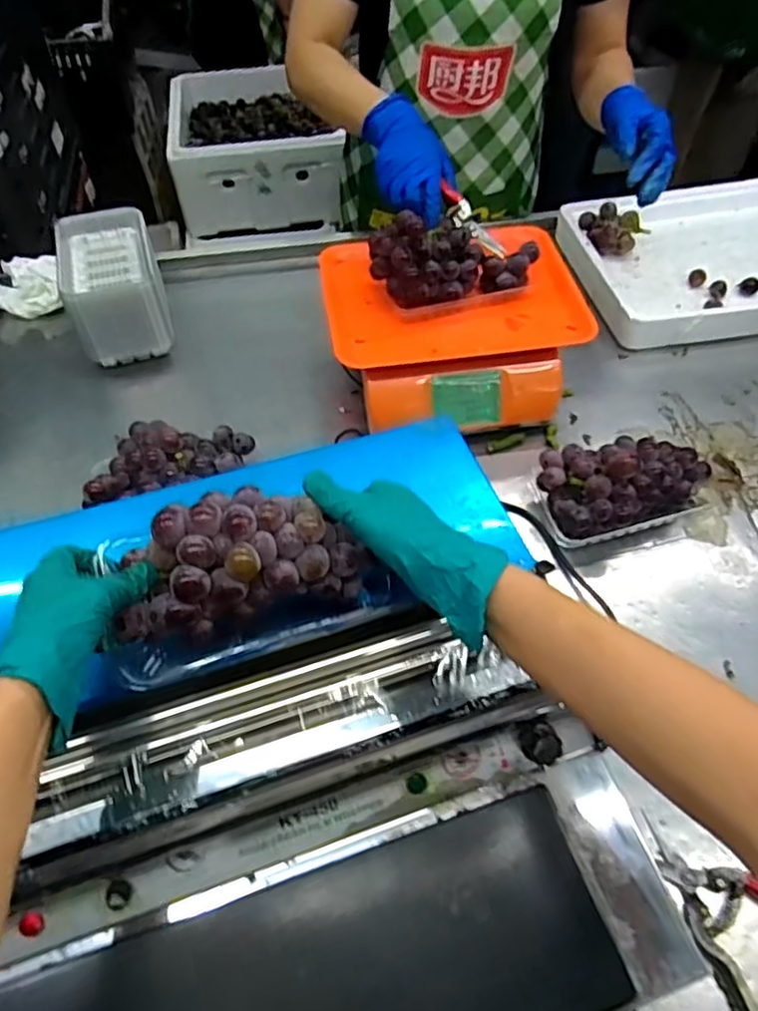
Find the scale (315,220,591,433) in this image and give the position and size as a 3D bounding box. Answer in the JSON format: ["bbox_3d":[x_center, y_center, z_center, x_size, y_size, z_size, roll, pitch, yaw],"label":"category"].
[{"bbox_3d":[0.087,-0.212,0.828,0.302,0.138,0.246,-3,53,-1],"label":"scale"}]

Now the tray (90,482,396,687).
[{"bbox_3d":[-0.093,0.039,0.442,0.173,0.094,0.093,-17,53,-13],"label":"tray"}]

